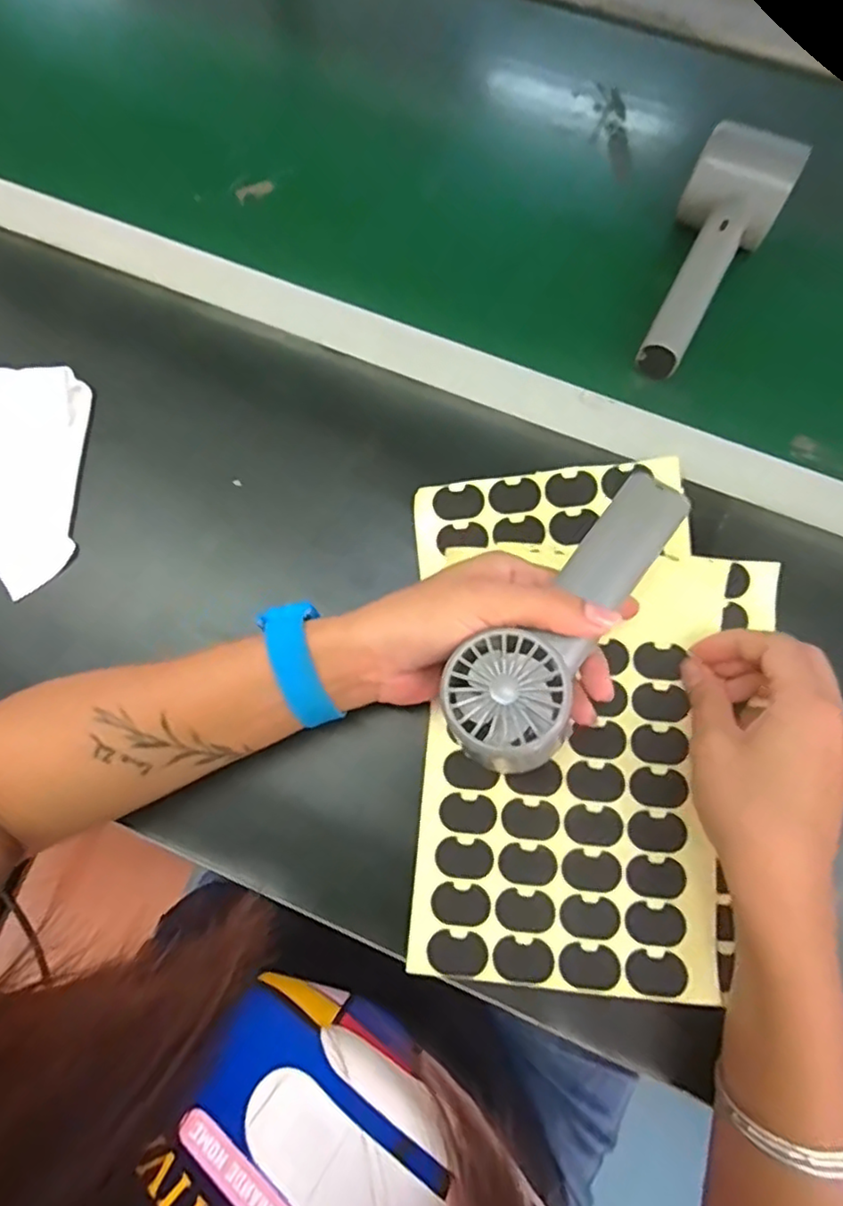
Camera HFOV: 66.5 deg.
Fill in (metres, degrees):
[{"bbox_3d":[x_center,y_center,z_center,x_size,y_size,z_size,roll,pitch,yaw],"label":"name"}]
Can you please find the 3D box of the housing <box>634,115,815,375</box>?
[{"bbox_3d":[0.168,-0.207,0.382,0.054,0.042,0.144,28,79,7],"label":"housing"}]

